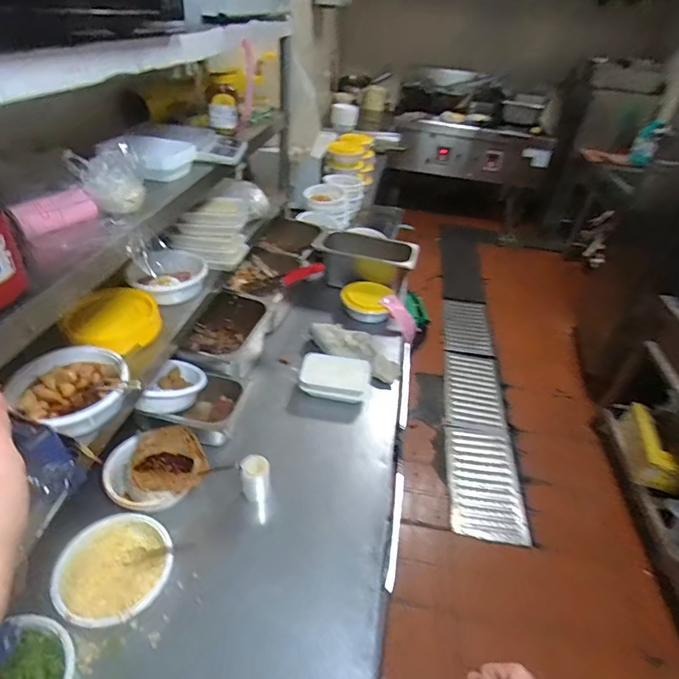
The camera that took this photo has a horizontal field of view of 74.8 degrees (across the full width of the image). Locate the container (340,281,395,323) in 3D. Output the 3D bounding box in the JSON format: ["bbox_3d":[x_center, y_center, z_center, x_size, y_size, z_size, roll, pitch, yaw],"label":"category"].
[{"bbox_3d":[0.086,-0.121,1.418,0.158,0.082,0.123,8,38,3],"label":"container"}]

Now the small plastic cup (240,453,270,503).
[{"bbox_3d":[-0.162,0.282,0.868,0.055,0.116,0.052,-4,39,-13],"label":"small plastic cup"}]

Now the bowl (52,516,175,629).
[{"bbox_3d":[-0.366,0.380,0.731,0.182,0.064,0.168,4,38,-3],"label":"bowl"}]

